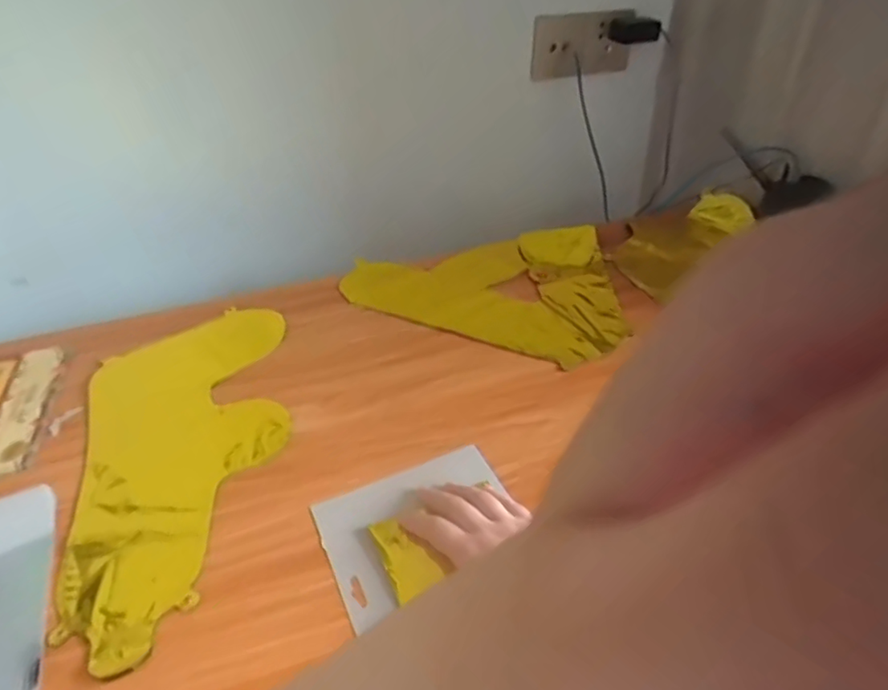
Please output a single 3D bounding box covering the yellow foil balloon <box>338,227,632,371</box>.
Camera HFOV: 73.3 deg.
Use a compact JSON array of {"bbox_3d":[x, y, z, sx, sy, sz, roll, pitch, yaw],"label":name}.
[{"bbox_3d":[0.077,-0.093,0.804,0.365,0.025,0.273,21,44,26],"label":"yellow foil balloon"}]

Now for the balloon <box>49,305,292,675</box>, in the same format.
[{"bbox_3d":[-0.254,0.097,0.582,0.192,0.020,0.397,-11,40,-11],"label":"balloon"}]

